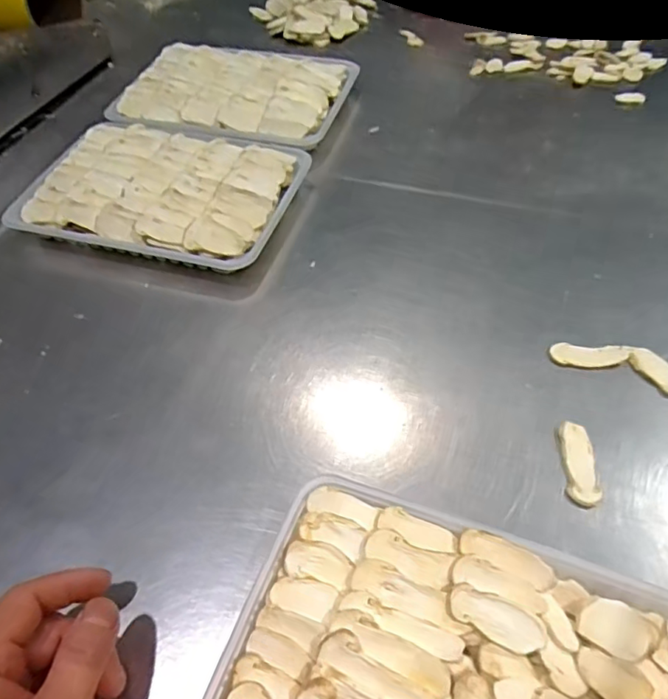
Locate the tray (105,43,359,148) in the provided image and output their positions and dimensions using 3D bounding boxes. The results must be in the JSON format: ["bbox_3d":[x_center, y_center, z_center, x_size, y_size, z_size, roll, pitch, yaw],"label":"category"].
[{"bbox_3d":[-0.107,-0.268,0.591,0.231,0.038,0.158,12,55,14],"label":"tray"}]

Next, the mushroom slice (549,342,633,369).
[{"bbox_3d":[0.173,0.004,0.375,0.051,0.007,0.017,5,54,9],"label":"mushroom slice"}]

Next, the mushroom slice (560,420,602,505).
[{"bbox_3d":[0.146,0.068,0.329,0.018,0.005,0.050,2,53,7],"label":"mushroom slice"}]

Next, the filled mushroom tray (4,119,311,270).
[{"bbox_3d":[-0.151,-0.143,0.497,0.231,0.037,0.150,11,55,13],"label":"filled mushroom tray"}]

